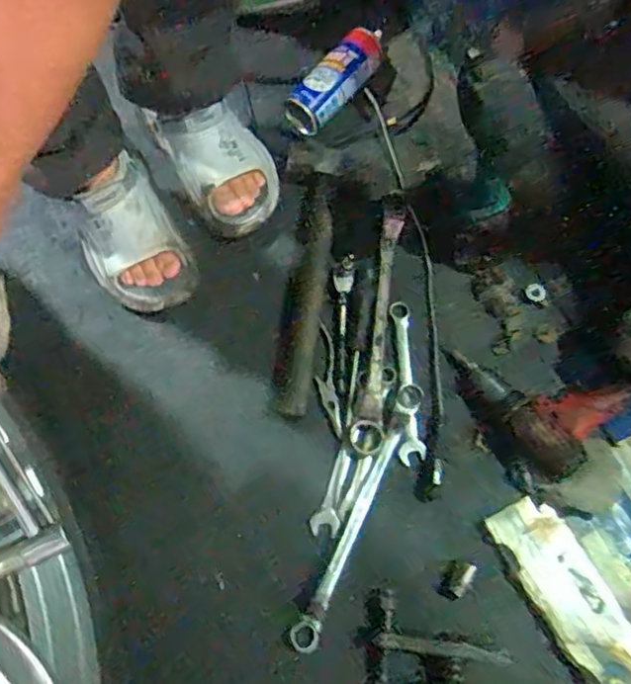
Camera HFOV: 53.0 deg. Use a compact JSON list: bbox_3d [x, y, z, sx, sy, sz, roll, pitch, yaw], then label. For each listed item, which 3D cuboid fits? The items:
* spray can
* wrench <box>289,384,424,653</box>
[{"bbox_3d":[0.035,-0.385,0.925,0.069,0.054,0.187,42,78,14],"label":"spray can"},{"bbox_3d":[0.055,0.203,0.765,0.031,0.021,0.339,24,74,9],"label":"wrench"}]

